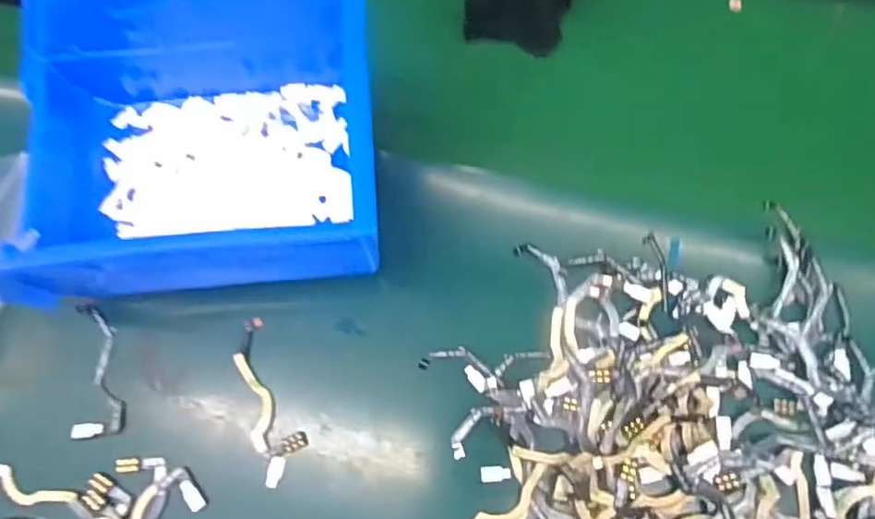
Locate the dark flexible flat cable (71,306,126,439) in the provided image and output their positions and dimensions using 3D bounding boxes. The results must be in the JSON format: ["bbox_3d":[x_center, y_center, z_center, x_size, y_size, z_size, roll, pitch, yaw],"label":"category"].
[{"bbox_3d":[-0.134,0.043,0.235,0.017,0.005,0.053,-10,71,-3],"label":"dark flexible flat cable"}]

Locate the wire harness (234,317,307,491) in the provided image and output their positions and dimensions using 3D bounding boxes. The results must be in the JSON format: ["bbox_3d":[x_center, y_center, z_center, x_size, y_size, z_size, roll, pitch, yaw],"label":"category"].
[{"bbox_3d":[-0.066,0.053,0.229,0.018,0.004,0.062,-21,72,-6],"label":"wire harness"}]

